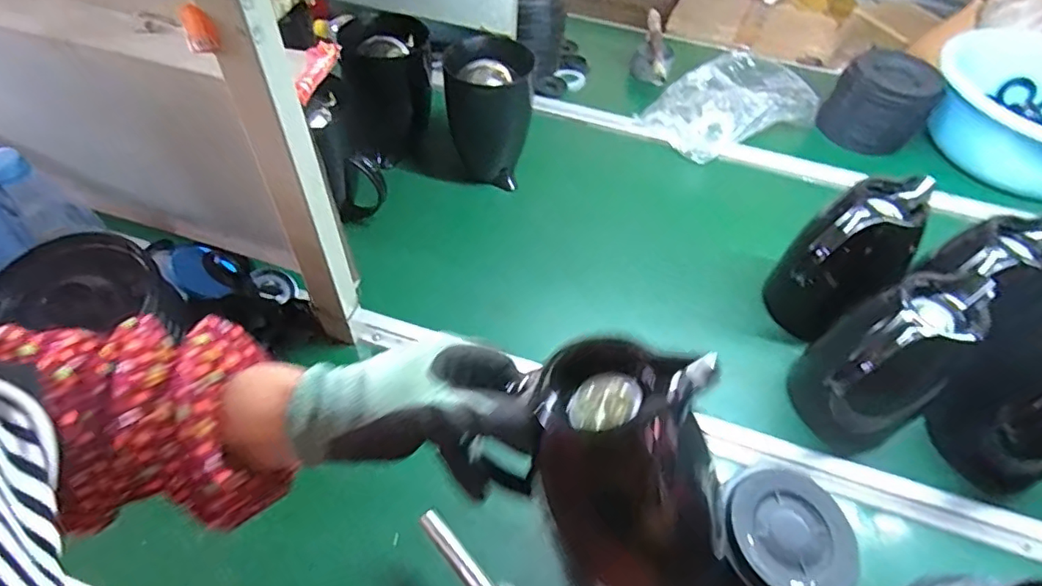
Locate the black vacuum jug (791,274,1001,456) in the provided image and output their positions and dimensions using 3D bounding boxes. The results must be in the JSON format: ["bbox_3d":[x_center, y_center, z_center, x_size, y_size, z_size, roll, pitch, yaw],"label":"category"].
[{"bbox_3d":[0.381,0.083,0.599,0.145,0.206,0.120,-30,60,-24],"label":"black vacuum jug"}]

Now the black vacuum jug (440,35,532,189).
[{"bbox_3d":[-0.047,-0.265,0.834,0.121,0.183,0.117,-1,52,-5],"label":"black vacuum jug"}]

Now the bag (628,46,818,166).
[{"bbox_3d":[0.370,-0.349,1.003,0.312,0.068,0.212,-25,58,-22],"label":"bag"}]

